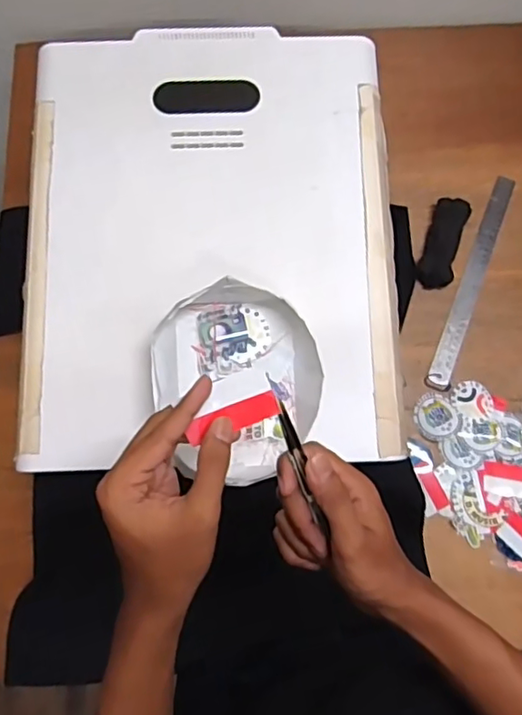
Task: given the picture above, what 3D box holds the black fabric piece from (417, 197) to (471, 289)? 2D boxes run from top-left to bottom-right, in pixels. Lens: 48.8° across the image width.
[{"bbox_3d":[0.252,-0.158,0.792,0.045,0.029,0.125,18,77,2],"label":"black fabric piece"}]

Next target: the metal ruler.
[{"bbox_3d":[0.293,-0.112,0.798,0.029,0.008,0.318,19,80,13],"label":"metal ruler"}]

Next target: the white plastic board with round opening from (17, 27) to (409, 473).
[{"bbox_3d":[-0.056,-0.139,0.637,0.398,0.011,0.493,-2,79,0],"label":"white plastic board with round opening"}]

